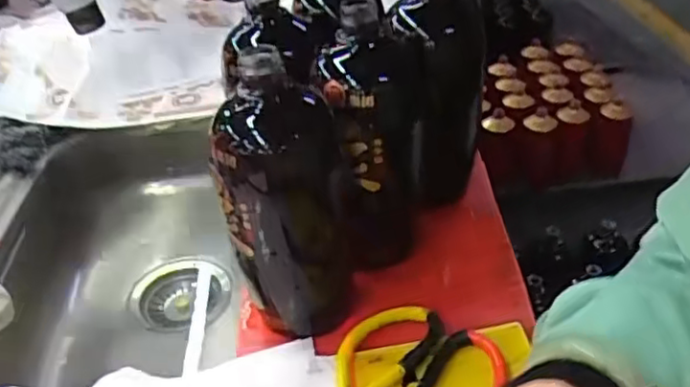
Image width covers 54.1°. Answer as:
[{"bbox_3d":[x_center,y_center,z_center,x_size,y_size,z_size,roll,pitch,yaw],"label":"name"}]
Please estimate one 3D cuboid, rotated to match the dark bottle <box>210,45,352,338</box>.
[{"bbox_3d":[-0.041,0.004,0.457,0.079,0.194,0.072,-7,35,-2],"label":"dark bottle"}]

